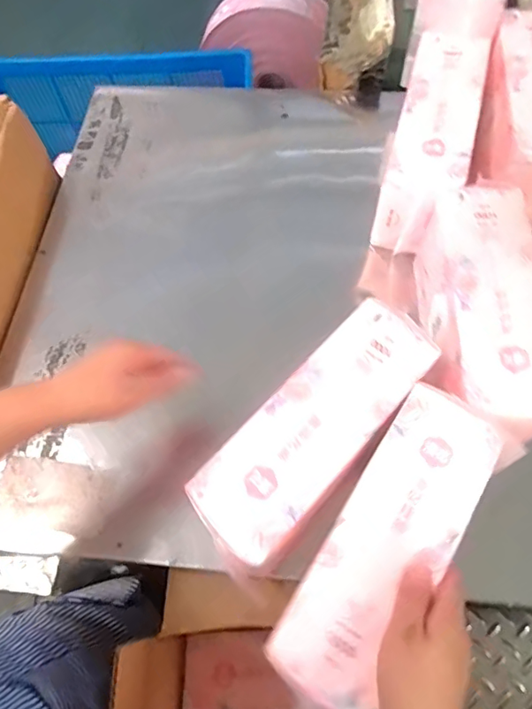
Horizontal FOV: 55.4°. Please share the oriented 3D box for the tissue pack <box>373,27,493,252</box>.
[{"bbox_3d":[0.206,-0.262,0.641,0.085,0.124,0.254,14,66,10],"label":"tissue pack"}]

